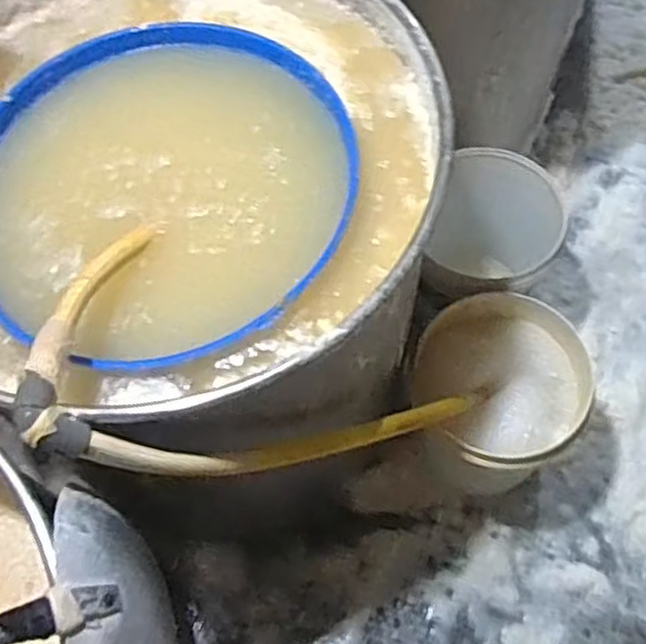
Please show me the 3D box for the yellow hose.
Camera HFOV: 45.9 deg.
[{"bbox_3d":[-0.043,0.066,1.094,0.803,0.082,0.332,12,56,-42],"label":"yellow hose"}]

